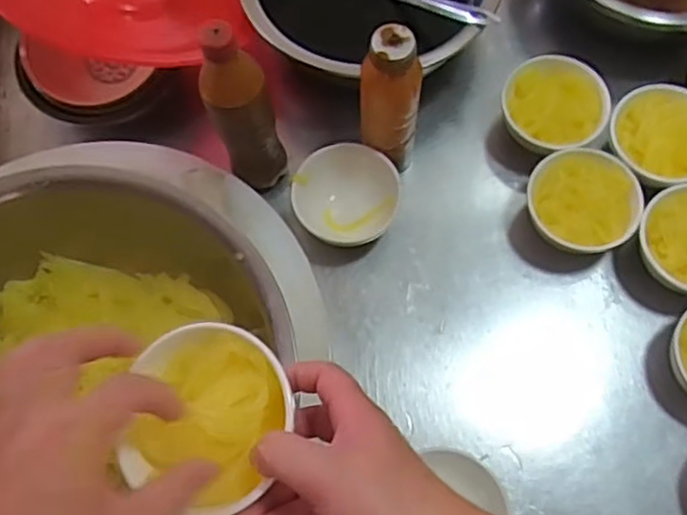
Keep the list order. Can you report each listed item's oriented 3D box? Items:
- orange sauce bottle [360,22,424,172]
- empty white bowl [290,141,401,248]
[{"bbox_3d":[0.046,-0.145,0.681,0.059,0.204,0.051,2,70,3],"label":"orange sauce bottle"},{"bbox_3d":[0.004,-0.064,0.707,0.111,0.057,0.088,17,71,8],"label":"empty white bowl"}]

